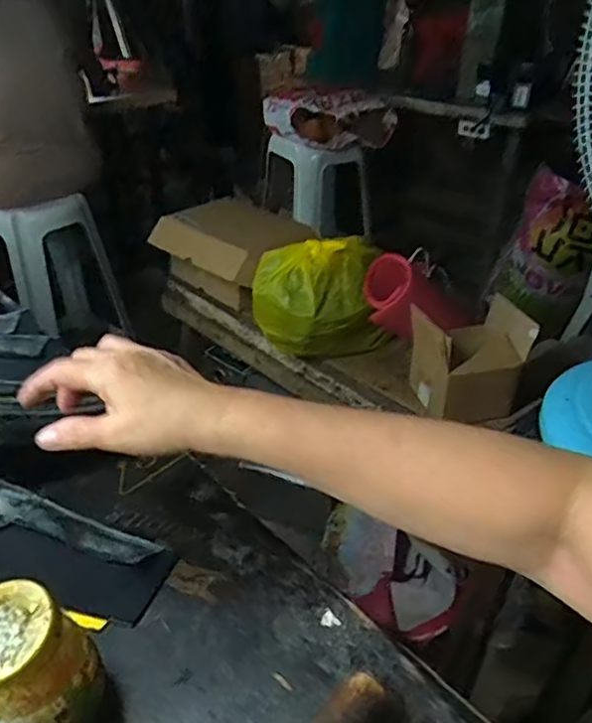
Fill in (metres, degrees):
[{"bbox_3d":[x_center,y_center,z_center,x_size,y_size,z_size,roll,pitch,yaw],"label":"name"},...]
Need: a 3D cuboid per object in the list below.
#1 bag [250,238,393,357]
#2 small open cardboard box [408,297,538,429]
[{"bbox_3d":[0.045,-0.108,1.095,0.243,0.189,0.164,-1,34,-1],"label":"bag"},{"bbox_3d":[0.287,0.000,0.996,0.159,0.157,0.149,-8,35,-11],"label":"small open cardboard box"}]

